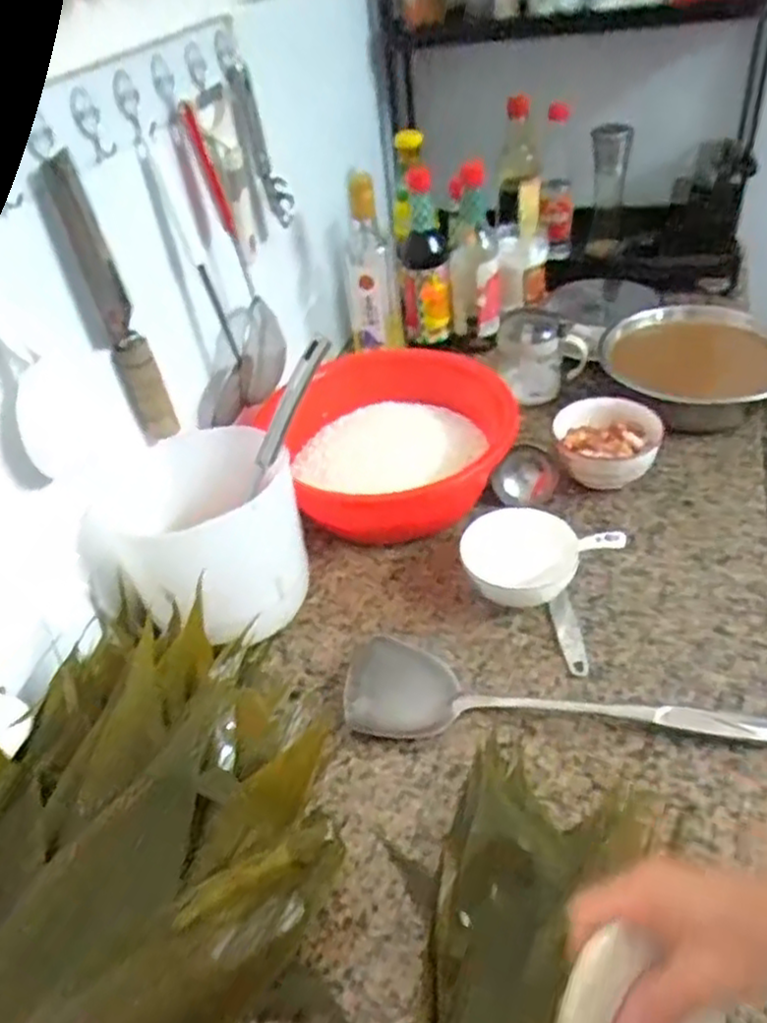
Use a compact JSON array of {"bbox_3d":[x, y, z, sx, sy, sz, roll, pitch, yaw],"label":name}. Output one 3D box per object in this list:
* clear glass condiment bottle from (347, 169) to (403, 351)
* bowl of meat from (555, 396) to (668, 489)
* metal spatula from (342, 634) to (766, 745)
[{"bbox_3d":[-0.018,-0.320,0.958,0.081,0.232,0.066,-24,34,-21],"label":"clear glass condiment bottle"},{"bbox_3d":[0.245,-0.069,0.806,0.116,0.071,0.094,5,42,16],"label":"bowl of meat"},{"bbox_3d":[0.148,0.152,0.611,0.357,0.024,0.085,0,41,9],"label":"metal spatula"}]

